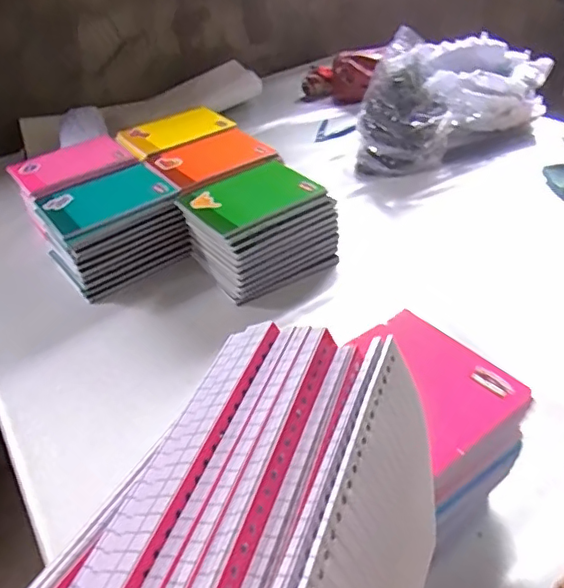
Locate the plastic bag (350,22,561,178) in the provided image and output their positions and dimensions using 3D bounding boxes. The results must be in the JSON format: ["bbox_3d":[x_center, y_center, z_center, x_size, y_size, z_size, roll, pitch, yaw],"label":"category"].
[{"bbox_3d":[0.377,-0.440,1.188,0.505,0.216,0.199,-30,44,-26],"label":"plastic bag"}]

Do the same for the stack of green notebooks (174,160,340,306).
[{"bbox_3d":[-0.033,-0.117,0.925,0.211,0.109,0.179,-24,41,-20],"label":"stack of green notebooks"}]

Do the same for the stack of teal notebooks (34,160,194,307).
[{"bbox_3d":[-0.290,-0.112,0.963,0.205,0.116,0.179,-30,44,-26],"label":"stack of teal notebooks"}]

